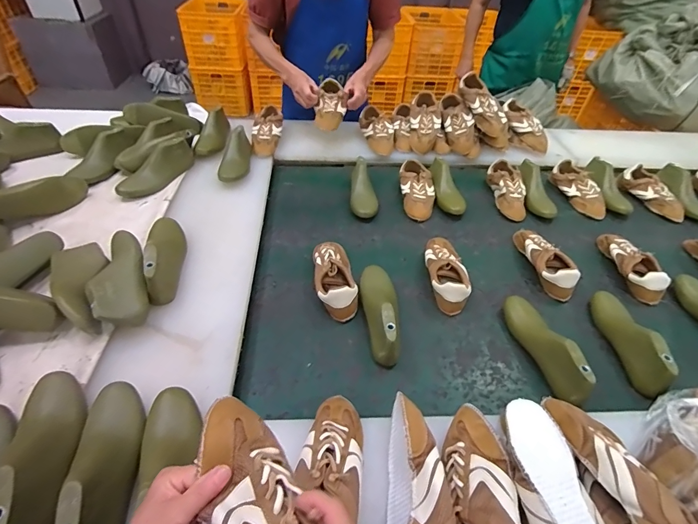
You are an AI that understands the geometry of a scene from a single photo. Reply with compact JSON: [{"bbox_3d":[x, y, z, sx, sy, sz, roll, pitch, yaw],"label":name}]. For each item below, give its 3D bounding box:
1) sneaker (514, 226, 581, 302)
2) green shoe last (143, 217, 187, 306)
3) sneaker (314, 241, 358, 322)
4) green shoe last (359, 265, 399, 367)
[{"bbox_3d":[0.469,-0.012,0.912,0.075,0.075,0.236,-2,43,-8],"label":"sneaker"},{"bbox_3d":[-0.378,-0.026,0.765,0.074,0.068,0.237,-14,47,-16],"label":"green shoe last"},{"bbox_3d":[-0.033,0.032,0.824,0.088,0.071,0.200,-2,43,-7],"label":"sneaker"},{"bbox_3d":[0.071,0.092,0.757,0.081,0.083,0.228,0,43,-5],"label":"green shoe last"}]

